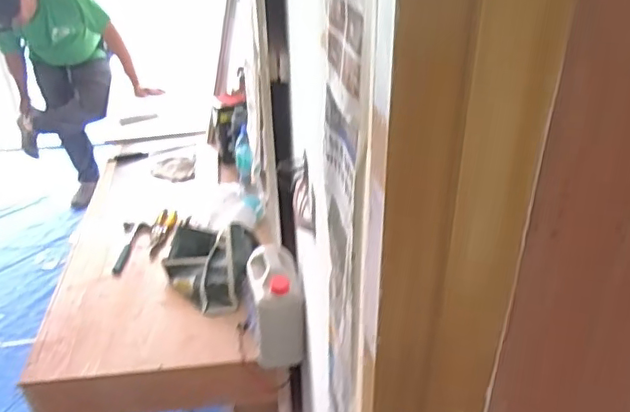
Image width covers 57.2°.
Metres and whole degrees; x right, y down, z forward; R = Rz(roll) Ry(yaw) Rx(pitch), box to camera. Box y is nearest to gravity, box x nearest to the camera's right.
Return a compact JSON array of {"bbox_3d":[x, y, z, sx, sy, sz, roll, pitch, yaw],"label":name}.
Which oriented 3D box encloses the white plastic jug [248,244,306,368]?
[{"bbox_3d":[-0.093,0.233,1.381,0.120,0.234,0.178,-5,32,-6],"label":"white plastic jug"}]

